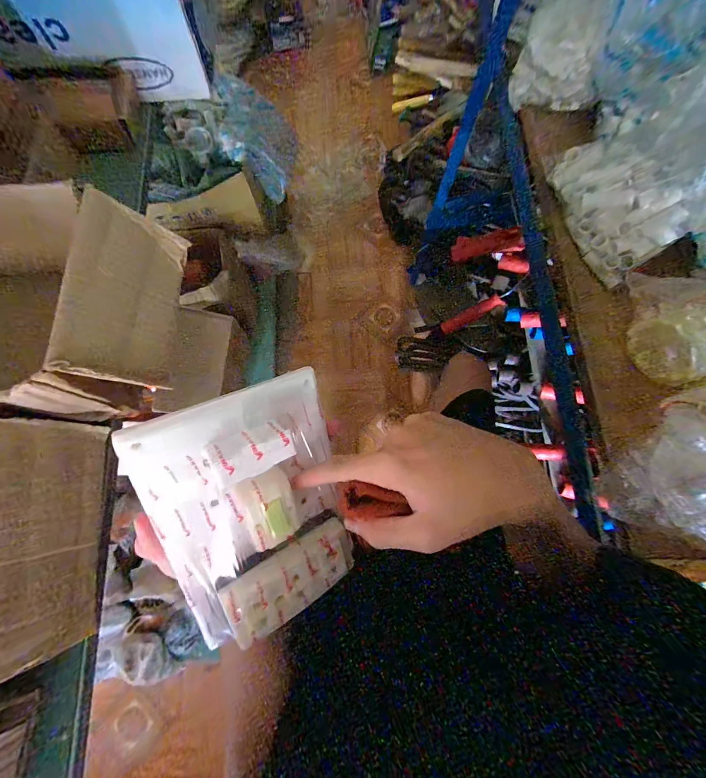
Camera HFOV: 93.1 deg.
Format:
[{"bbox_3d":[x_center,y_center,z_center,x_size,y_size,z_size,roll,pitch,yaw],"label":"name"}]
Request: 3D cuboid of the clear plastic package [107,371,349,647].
[{"bbox_3d":[-0.062,0.086,0.240,0.131,0.030,0.172,-22,104,-28],"label":"clear plastic package"}]

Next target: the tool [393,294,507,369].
[{"bbox_3d":[0.270,-0.154,0.984,0.055,0.403,0.129,-6,74,-33],"label":"tool"}]

